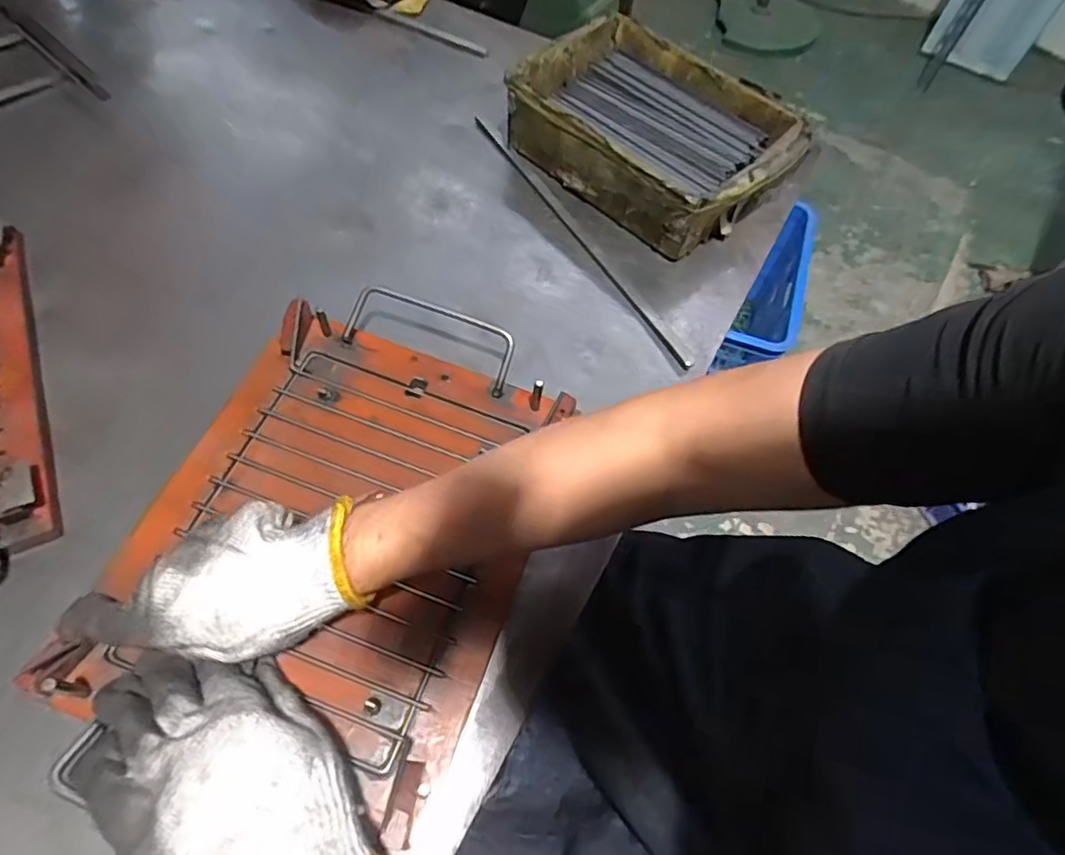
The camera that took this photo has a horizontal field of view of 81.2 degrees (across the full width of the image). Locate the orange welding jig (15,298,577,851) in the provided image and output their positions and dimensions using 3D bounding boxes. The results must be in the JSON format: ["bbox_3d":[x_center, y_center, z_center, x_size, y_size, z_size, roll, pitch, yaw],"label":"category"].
[{"bbox_3d":[-0.128,0.064,0.414,0.246,0.034,0.293,20,62,7],"label":"orange welding jig"}]

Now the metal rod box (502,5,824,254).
[{"bbox_3d":[0.115,-0.283,0.615,0.255,0.086,0.176,40,66,17],"label":"metal rod box"}]

